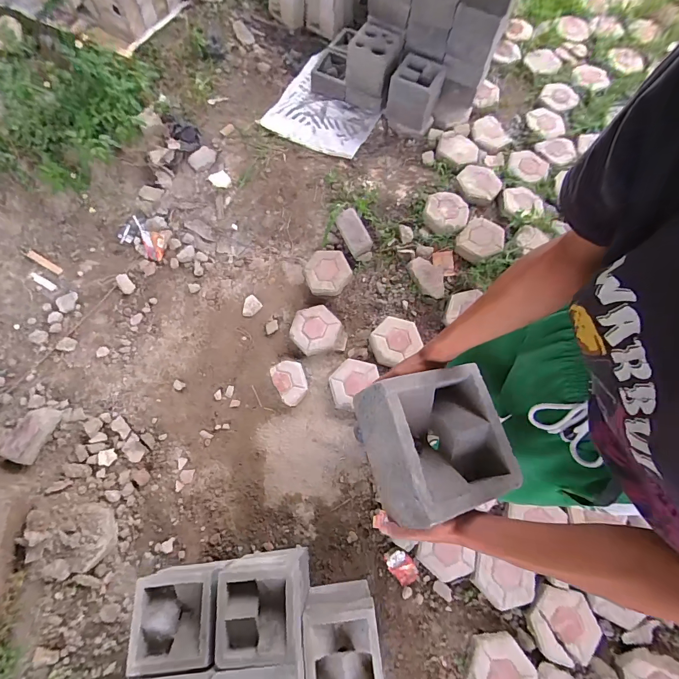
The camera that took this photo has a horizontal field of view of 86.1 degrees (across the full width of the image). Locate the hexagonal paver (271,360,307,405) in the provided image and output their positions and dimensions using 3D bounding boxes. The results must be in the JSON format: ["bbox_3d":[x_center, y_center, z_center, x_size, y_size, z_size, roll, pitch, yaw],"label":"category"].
[{"bbox_3d":[-0.199,0.172,1.480,0.131,0.047,0.187,-21,71,-7],"label":"hexagonal paver"}]

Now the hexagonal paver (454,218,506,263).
[{"bbox_3d":[0.623,-0.438,1.593,0.177,0.049,0.196,41,75,14],"label":"hexagonal paver"}]

